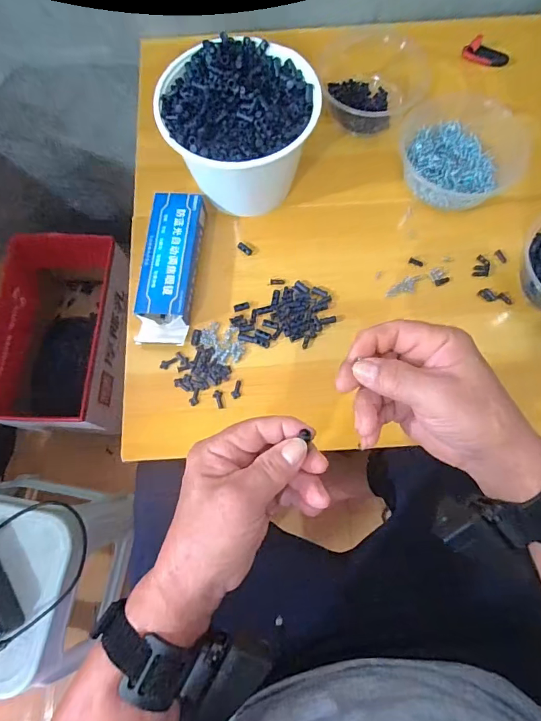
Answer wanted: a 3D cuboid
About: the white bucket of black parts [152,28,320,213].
[{"bbox_3d":[-0.033,-0.252,0.486,0.158,0.114,0.145,0,74,1],"label":"white bucket of black parts"}]

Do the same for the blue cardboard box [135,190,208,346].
[{"bbox_3d":[-0.114,-0.107,0.491,0.059,0.029,0.176,4,74,2],"label":"blue cardboard box"}]

